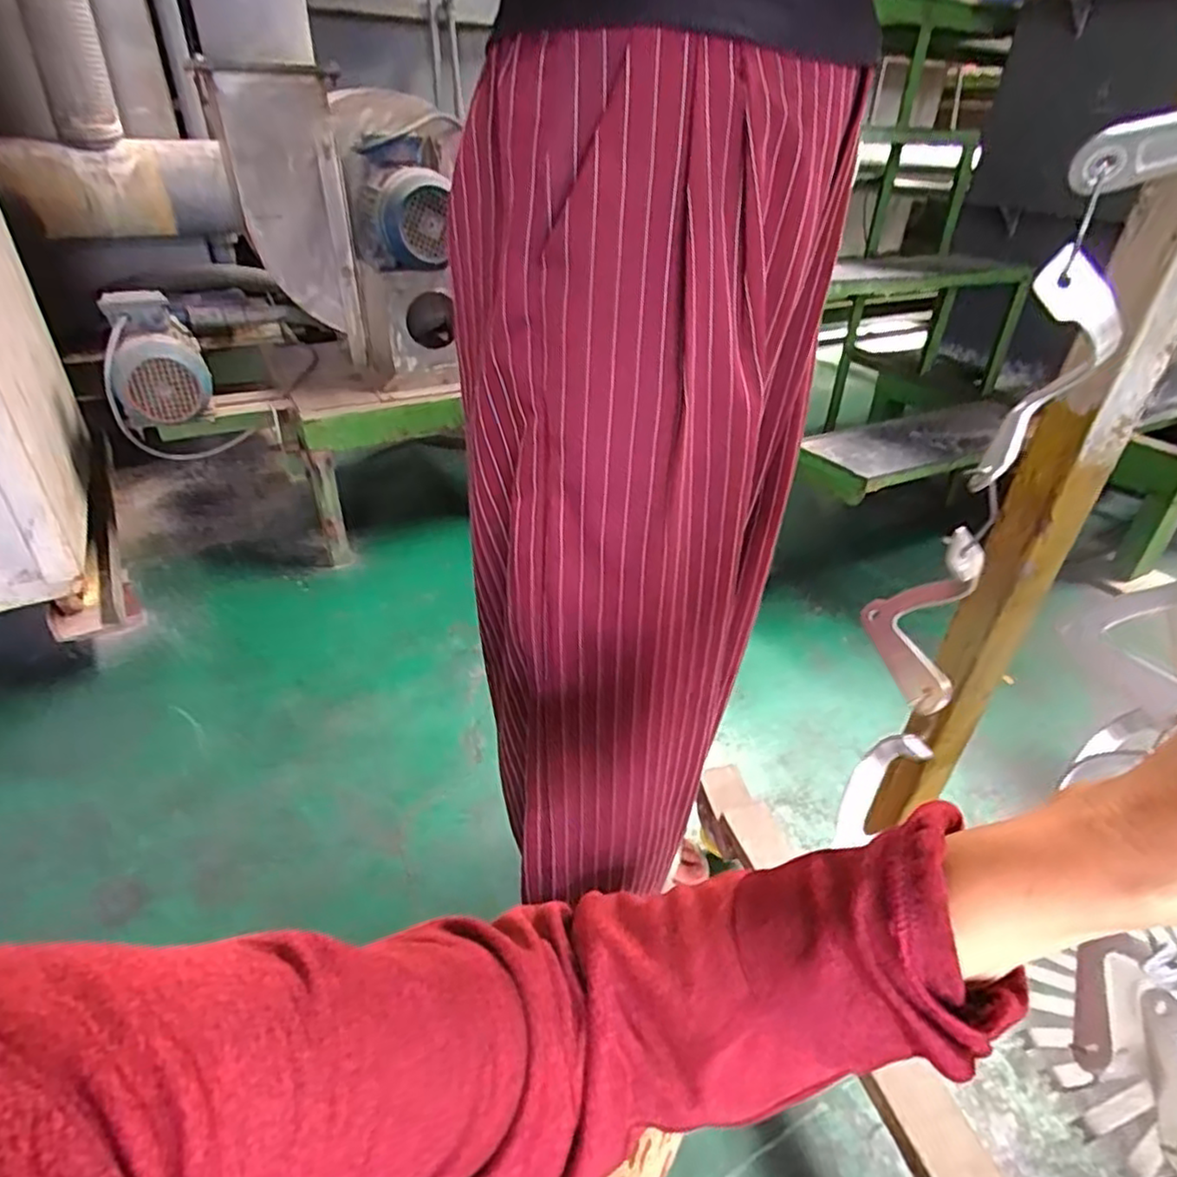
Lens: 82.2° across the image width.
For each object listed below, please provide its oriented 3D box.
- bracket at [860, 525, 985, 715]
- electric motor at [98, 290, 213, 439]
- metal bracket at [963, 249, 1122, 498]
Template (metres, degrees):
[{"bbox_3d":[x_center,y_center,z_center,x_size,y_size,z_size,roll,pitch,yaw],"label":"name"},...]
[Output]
[{"bbox_3d":[0.175,0.012,0.352,0.039,0.095,0.064,10,35,11],"label":"bracket"},{"bbox_3d":[-0.806,-0.417,1.249,0.164,0.212,0.179,-20,40,-29],"label":"electric motor"},{"bbox_3d":[0.195,-0.088,0.286,0.040,0.098,0.013,-7,35,-13],"label":"metal bracket"}]

